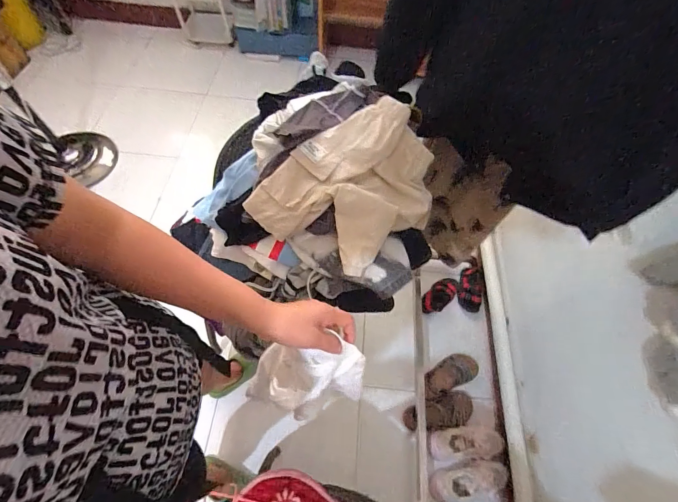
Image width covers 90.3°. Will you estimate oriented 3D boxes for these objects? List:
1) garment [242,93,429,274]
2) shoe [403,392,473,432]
[{"bbox_3d":[0.019,-0.121,0.634,0.314,0.143,0.255,-36,69,-20],"label":"garment"},{"bbox_3d":[0.358,0.570,1.199,0.256,0.048,0.113,-3,62,-6],"label":"shoe"}]

